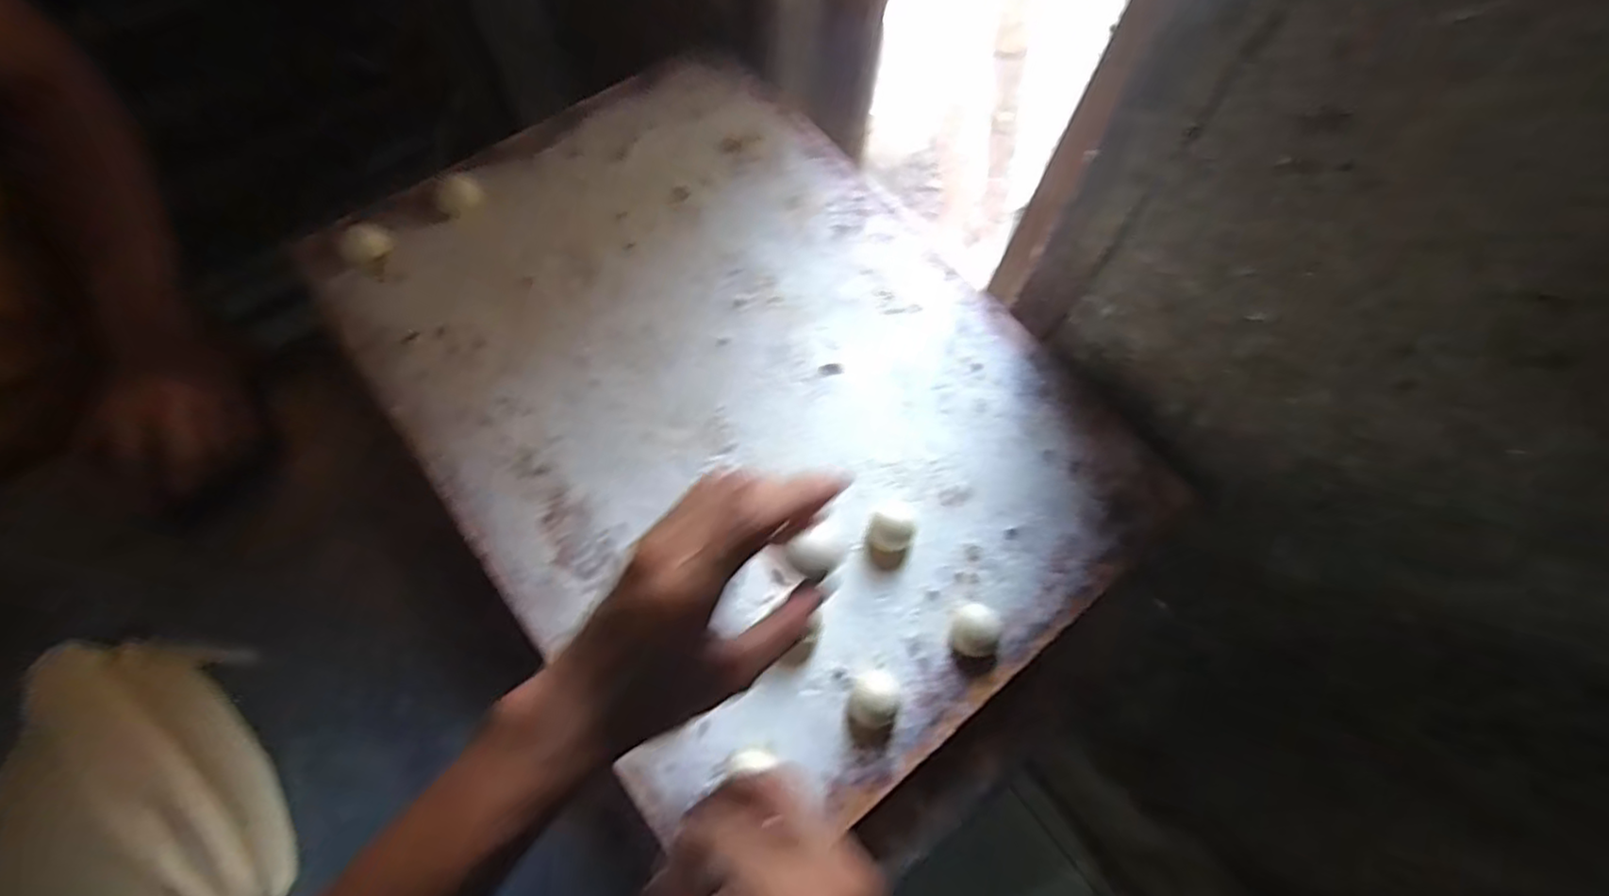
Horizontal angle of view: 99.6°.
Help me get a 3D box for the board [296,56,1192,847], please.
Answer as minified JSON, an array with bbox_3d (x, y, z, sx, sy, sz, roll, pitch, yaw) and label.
[{"bbox_3d":[-0.062,-0.061,0.521,0.423,0.018,0.580,-35,73,-15],"label":"board"}]

